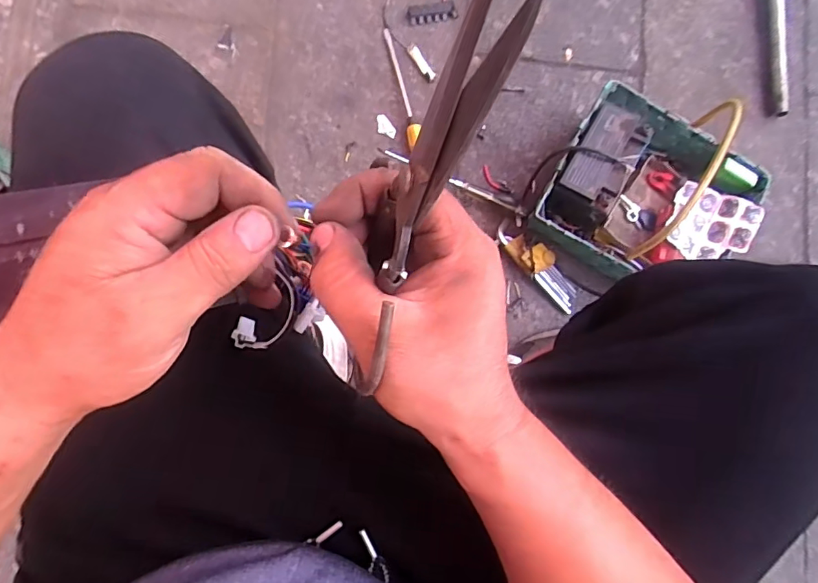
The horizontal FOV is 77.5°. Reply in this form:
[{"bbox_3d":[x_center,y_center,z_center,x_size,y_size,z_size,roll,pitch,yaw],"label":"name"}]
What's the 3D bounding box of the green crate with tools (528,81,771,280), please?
[{"bbox_3d":[0.355,-0.145,0.704,0.272,0.236,0.240,30,82,-3],"label":"green crate with tools"}]

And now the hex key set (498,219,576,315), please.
[{"bbox_3d":[0.200,-0.043,0.783,0.162,0.034,0.051,45,82,-1],"label":"hex key set"}]

